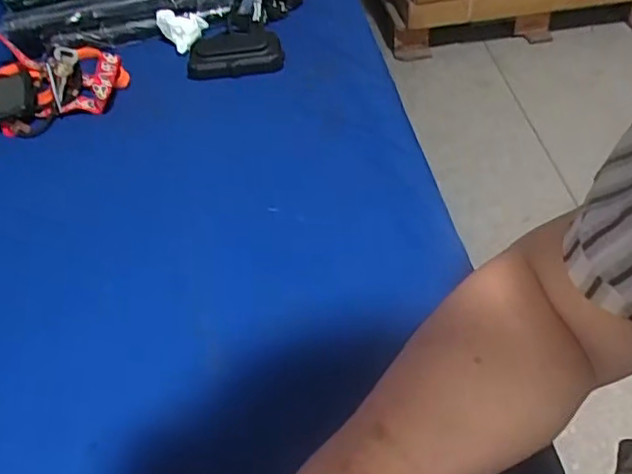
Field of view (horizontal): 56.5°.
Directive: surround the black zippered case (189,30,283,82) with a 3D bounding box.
[{"bbox_3d":[-0.094,-0.213,0.681,0.108,0.045,0.045,-11,45,-5],"label":"black zippered case"}]

